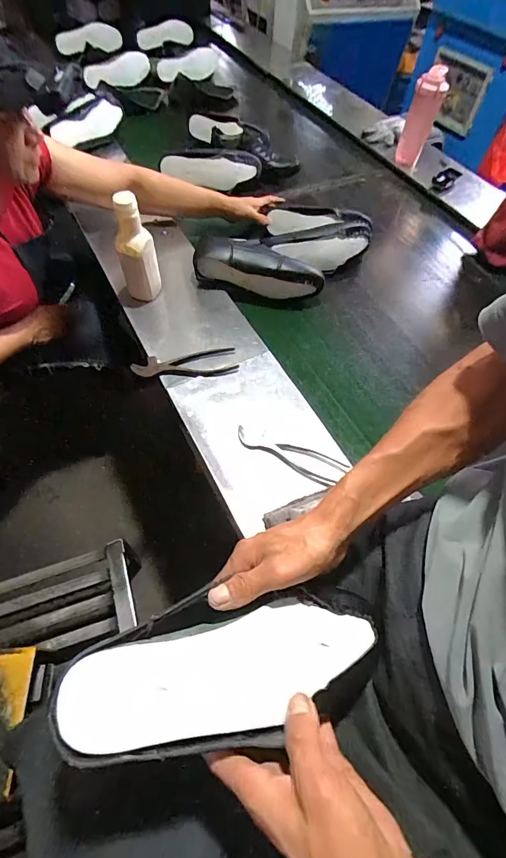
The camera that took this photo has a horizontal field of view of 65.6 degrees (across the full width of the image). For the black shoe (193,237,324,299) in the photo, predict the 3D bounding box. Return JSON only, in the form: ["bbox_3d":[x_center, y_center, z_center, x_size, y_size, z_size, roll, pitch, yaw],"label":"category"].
[{"bbox_3d":[0.019,-0.355,0.868,0.277,0.078,0.090,6,58,-1],"label":"black shoe"}]

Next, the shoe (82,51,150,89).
[{"bbox_3d":[-0.468,-1.234,1.355,0.227,0.087,0.061,-20,62,-16],"label":"shoe"}]

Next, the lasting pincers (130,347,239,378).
[{"bbox_3d":[-0.129,-0.123,0.745,0.195,0.014,0.057,-6,59,-8],"label":"lasting pincers"}]

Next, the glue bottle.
[{"bbox_3d":[-0.227,-0.349,0.770,0.072,0.197,0.058,-14,60,-13],"label":"glue bottle"}]

